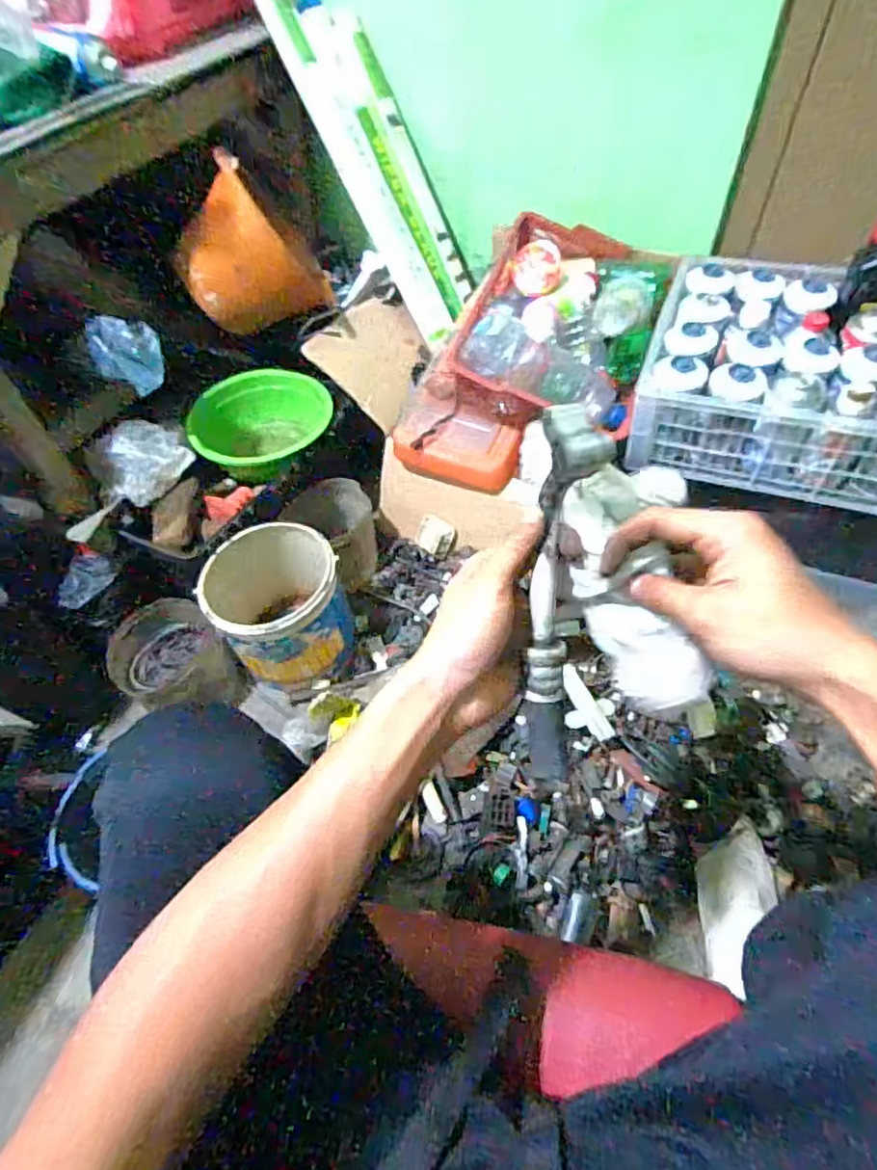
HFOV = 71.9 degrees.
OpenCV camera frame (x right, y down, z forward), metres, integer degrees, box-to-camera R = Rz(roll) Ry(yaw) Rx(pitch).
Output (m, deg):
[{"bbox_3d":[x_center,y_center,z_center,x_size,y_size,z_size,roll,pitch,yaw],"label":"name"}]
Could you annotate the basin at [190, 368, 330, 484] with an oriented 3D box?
[{"bbox_3d":[-0.289,-0.256,1.001,0.209,0.089,0.209,-2,53,3],"label":"basin"}]

